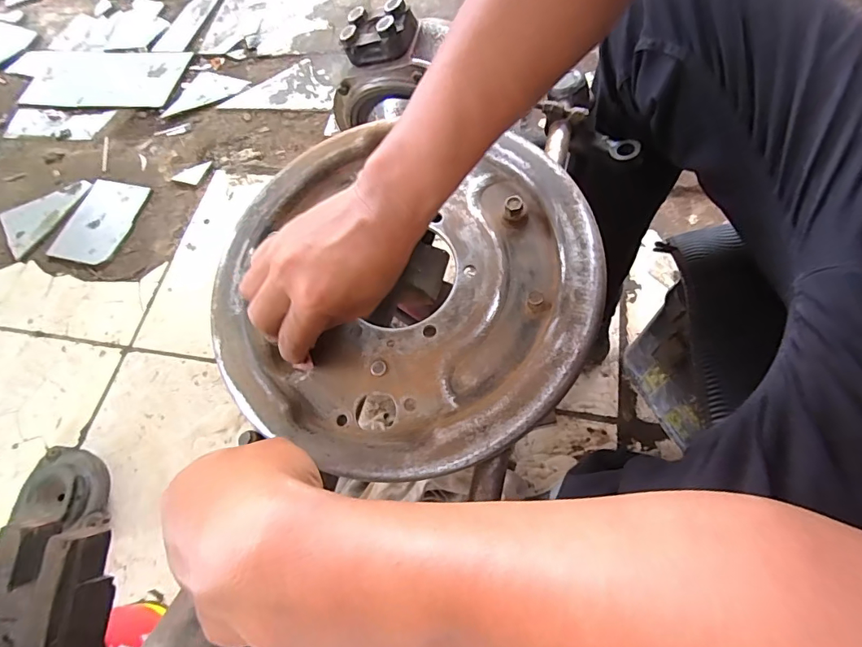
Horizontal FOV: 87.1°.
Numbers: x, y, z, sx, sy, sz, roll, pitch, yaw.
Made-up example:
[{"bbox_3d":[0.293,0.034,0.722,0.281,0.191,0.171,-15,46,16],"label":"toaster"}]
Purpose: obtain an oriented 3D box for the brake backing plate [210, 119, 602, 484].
[{"bbox_3d":[-0.031,-0.037,0.349,0.285,0.049,0.272,-1,64,2],"label":"brake backing plate"}]

